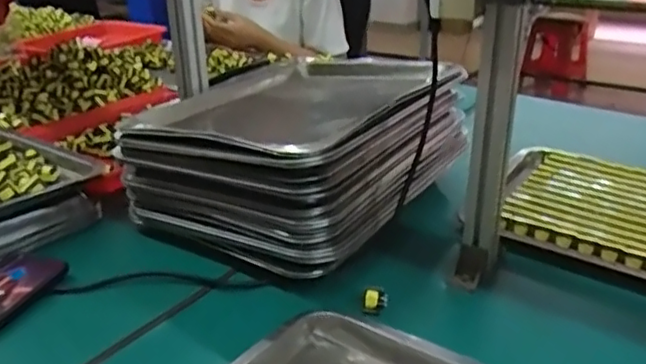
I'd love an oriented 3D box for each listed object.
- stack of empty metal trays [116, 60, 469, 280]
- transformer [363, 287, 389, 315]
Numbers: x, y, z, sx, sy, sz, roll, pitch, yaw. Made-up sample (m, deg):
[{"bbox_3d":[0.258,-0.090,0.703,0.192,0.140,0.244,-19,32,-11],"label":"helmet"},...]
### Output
[{"bbox_3d":[0.011,-0.069,0.822,0.327,0.144,0.478,15,28,30],"label":"stack of empty metal trays"},{"bbox_3d":[0.051,0.116,0.595,0.023,0.024,0.019,3,24,7],"label":"transformer"}]

